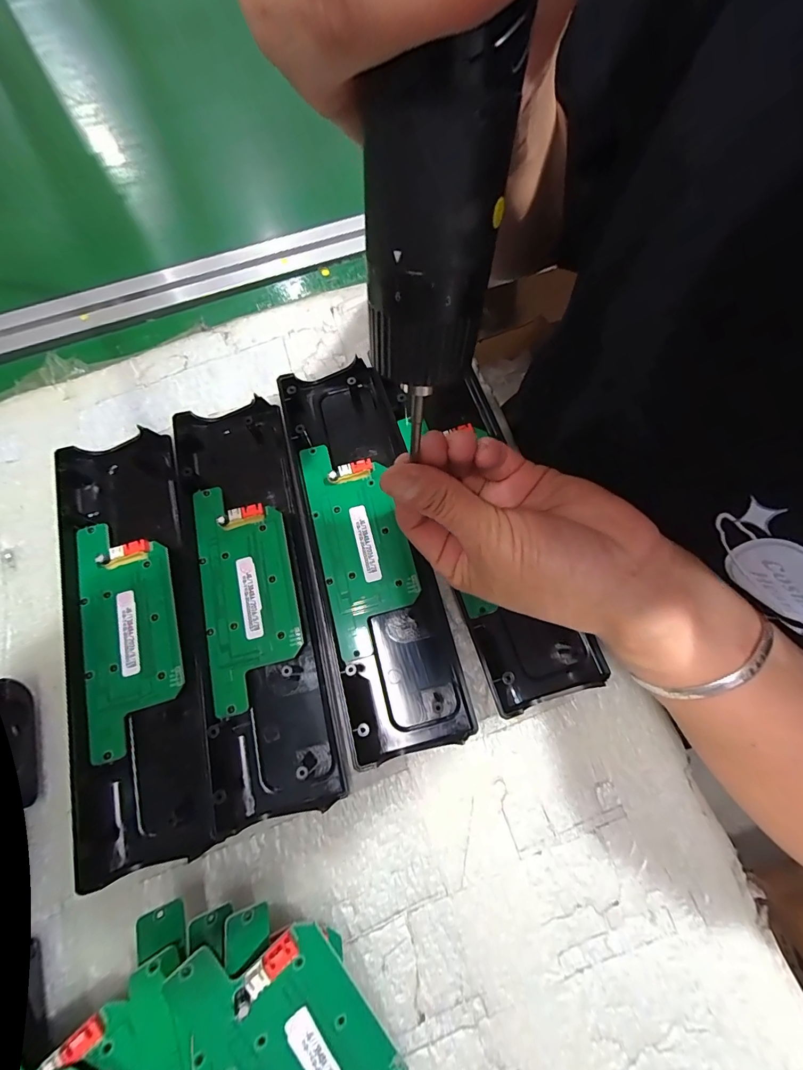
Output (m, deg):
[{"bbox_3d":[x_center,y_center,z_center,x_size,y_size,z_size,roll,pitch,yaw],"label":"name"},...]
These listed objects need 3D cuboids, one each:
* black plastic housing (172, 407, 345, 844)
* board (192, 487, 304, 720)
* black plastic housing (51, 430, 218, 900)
[{"bbox_3d":[-0.094,0.031,0.247,0.067,0.018,0.245,-14,73,-3],"label":"black plastic housing"},{"bbox_3d":[-0.094,0.030,0.245,0.054,0.007,0.133,-14,73,-3],"label":"board"},{"bbox_3d":[-0.168,0.055,0.241,0.082,0.019,0.246,-16,73,-4],"label":"black plastic housing"}]

